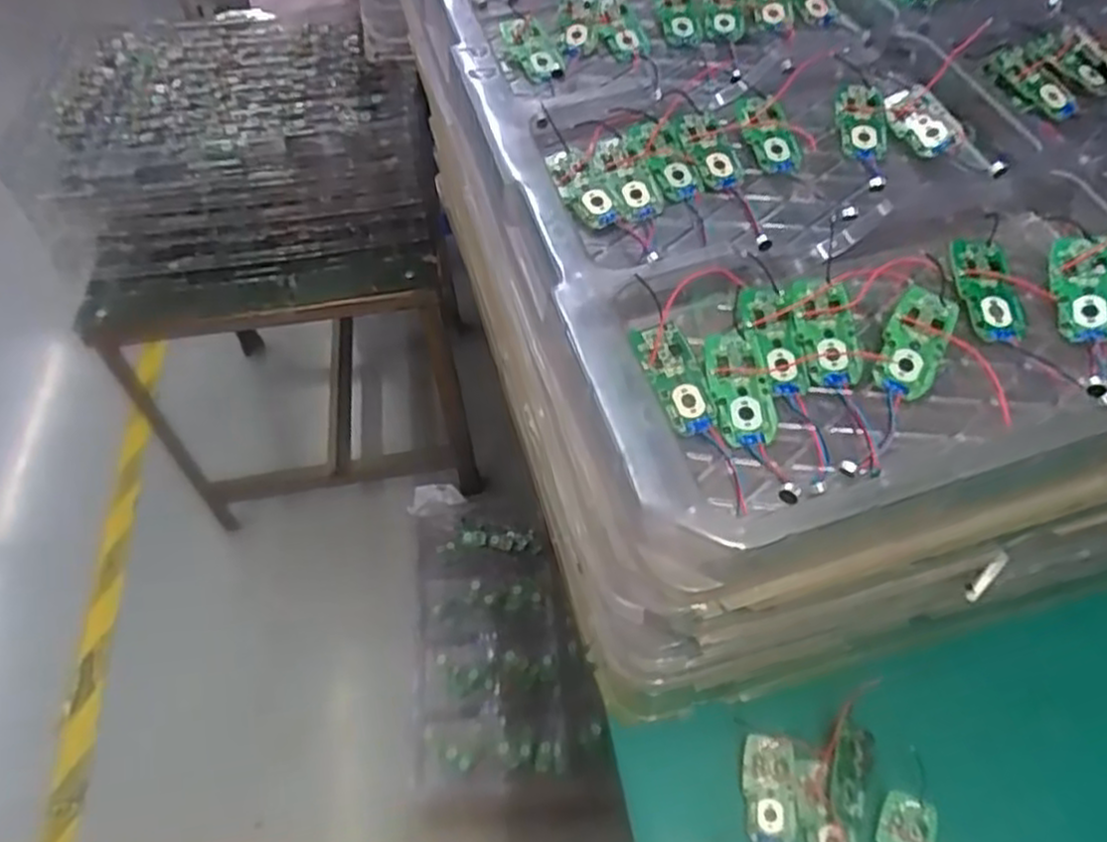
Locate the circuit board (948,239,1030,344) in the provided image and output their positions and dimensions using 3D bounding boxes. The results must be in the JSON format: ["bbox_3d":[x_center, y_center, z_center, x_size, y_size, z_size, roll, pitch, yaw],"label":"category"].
[{"bbox_3d":[0.146,-0.044,0.260,0.018,0.004,0.037,-9,74,-5],"label":"circuit board"}]

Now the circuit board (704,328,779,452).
[{"bbox_3d":[0.060,-0.010,0.248,0.019,0.004,0.039,-6,70,-3],"label":"circuit board"}]

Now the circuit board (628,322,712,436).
[{"bbox_3d":[0.040,-0.014,0.249,0.019,0.004,0.038,-18,73,-11],"label":"circuit board"}]

